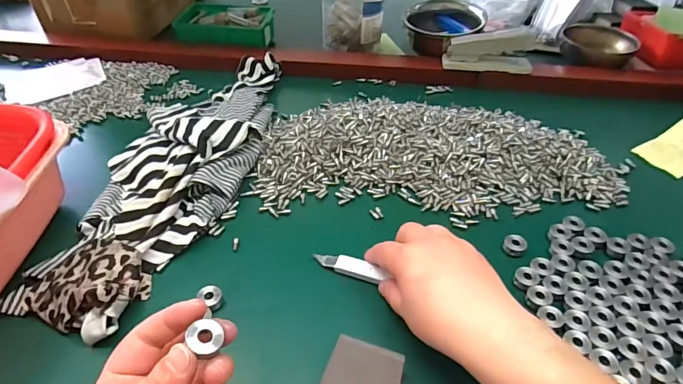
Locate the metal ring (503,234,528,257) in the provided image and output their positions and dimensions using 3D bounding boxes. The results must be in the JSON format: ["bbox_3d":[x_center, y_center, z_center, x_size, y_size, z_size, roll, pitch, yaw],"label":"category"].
[{"bbox_3d":[0.161,0.049,0.400,0.019,0.012,0.017,23,46,21],"label":"metal ring"}]

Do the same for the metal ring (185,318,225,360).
[{"bbox_3d":[-0.073,0.077,0.232,0.016,0.004,0.018,-5,61,-27],"label":"metal ring"}]

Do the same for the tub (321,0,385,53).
[{"bbox_3d":[0.017,-0.287,0.713,0.098,0.092,0.103,2,42,-1],"label":"tub"}]

